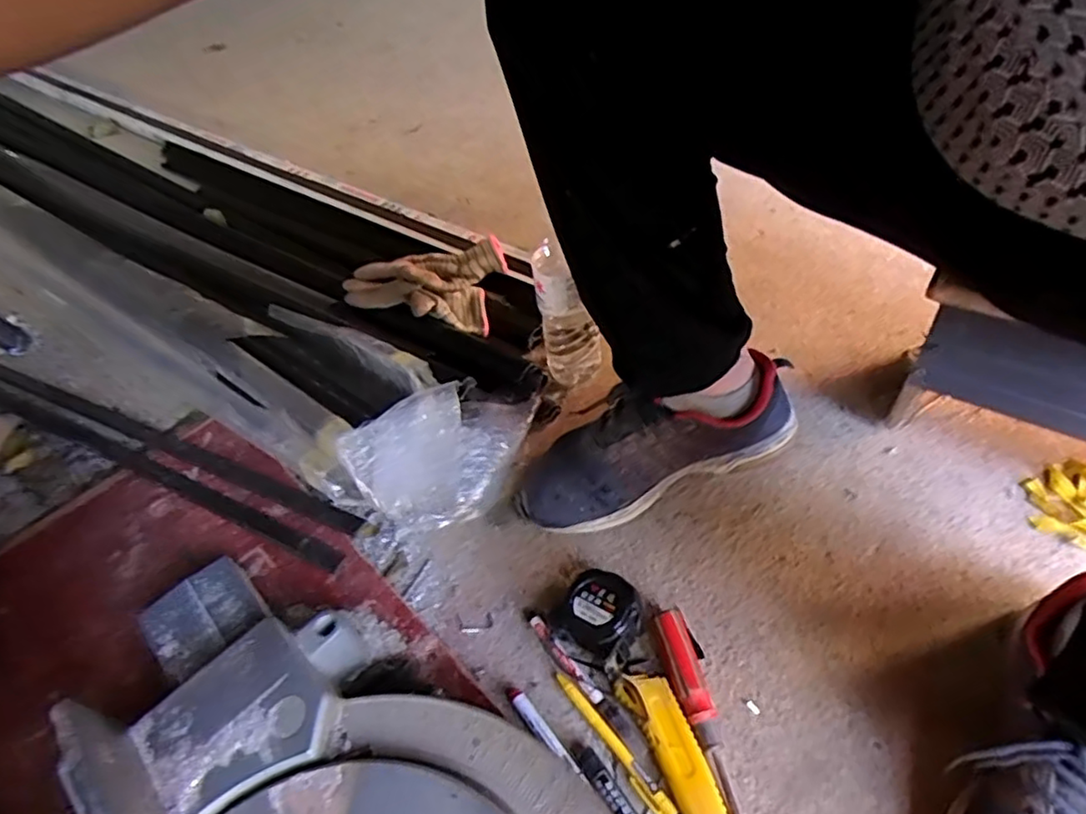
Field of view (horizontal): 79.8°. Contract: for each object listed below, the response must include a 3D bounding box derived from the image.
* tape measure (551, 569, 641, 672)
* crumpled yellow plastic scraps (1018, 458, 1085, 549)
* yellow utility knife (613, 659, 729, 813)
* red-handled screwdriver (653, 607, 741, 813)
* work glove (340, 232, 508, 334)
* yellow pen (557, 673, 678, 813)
[{"bbox_3d":[0.045,0.172,0.532,0.069,0.036,0.064,28,57,28],"label":"tape measure"},{"bbox_3d":[0.473,0.089,0.571,0.085,0.014,0.084,-3,48,4],"label":"crumpled yellow plastic scraps"},{"bbox_3d":[0.102,0.262,0.459,0.036,0.016,0.173,-19,49,-10],"label":"yellow utility knife"},{"bbox_3d":[0.121,0.240,0.470,0.025,0.022,0.193,-13,48,-5],"label":"red-handled screwdriver"},{"bbox_3d":[-0.147,-0.154,0.830,0.189,0.067,0.151,1,48,8],"label":"work glove"},{"bbox_3d":[0.052,0.251,0.487,0.013,0.009,0.126,-32,52,-20],"label":"yellow pen"}]

